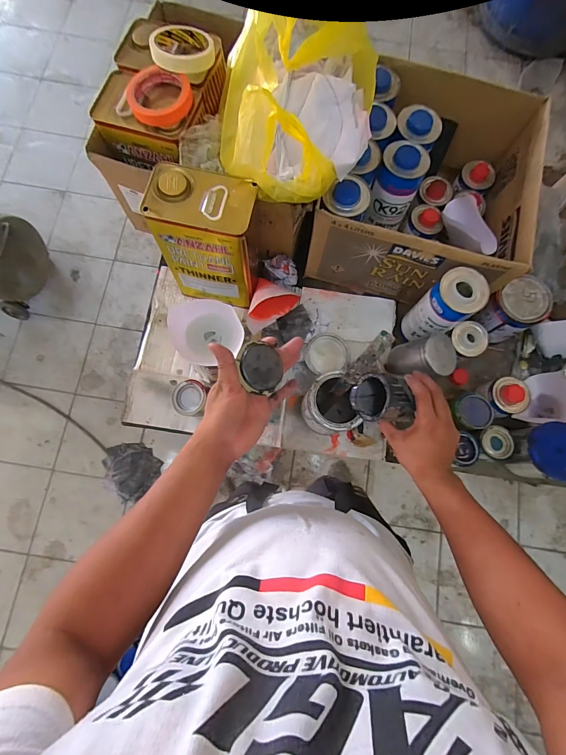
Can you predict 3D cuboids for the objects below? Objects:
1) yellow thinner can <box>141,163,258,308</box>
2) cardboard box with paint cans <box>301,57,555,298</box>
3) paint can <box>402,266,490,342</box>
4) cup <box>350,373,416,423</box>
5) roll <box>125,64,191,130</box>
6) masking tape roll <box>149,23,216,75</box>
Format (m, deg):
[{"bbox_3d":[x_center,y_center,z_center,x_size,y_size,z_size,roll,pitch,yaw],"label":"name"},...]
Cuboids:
[{"bbox_3d":[-0.130,-0.243,0.649,0.165,0.242,0.120,14,78,1],"label":"yellow thinner can"},{"bbox_3d":[0.284,-0.375,0.710,0.355,0.209,0.382,17,78,2],"label":"cardboard box with paint cans"},{"bbox_3d":[0.299,-0.126,0.663,0.081,0.176,0.080,0,78,-2],"label":"paint can"},{"bbox_3d":[0.152,0.027,0.524,0.071,0.076,0.076,3,108,-21],"label":"cup"},{"bbox_3d":[-0.195,-0.445,0.551,0.095,0.026,0.090,0,78,-2],"label":"roll"},{"bbox_3d":[-0.163,-0.537,0.566,0.096,0.029,0.096,0,78,-2],"label":"masking tape roll"}]

